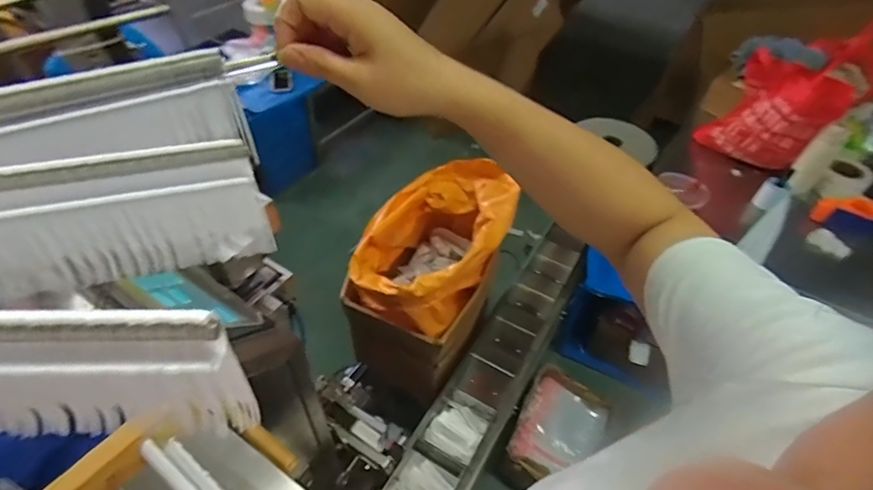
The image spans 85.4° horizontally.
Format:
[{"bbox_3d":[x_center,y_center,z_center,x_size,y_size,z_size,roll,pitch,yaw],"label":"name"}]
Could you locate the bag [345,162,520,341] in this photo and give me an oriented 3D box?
[{"bbox_3d":[-0.026,0.037,1.231,0.335,0.370,0.438,18,49,14],"label":"bag"}]

